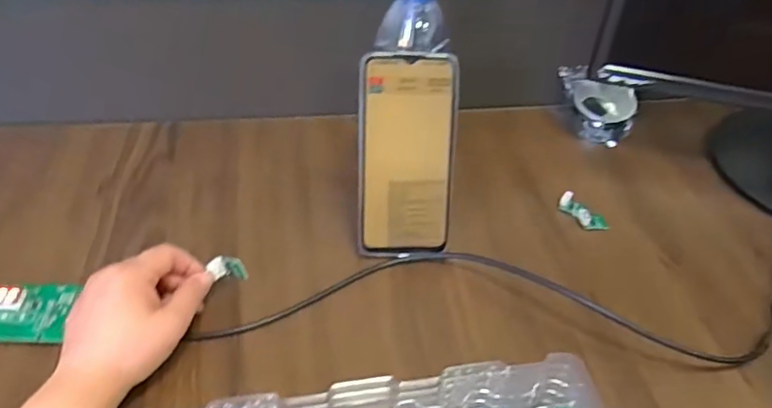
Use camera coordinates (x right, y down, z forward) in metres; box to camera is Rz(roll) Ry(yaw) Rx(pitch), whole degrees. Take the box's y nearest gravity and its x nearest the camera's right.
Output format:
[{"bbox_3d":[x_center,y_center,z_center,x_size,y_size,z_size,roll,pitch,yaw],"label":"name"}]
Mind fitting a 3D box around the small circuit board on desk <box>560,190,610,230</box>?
[{"bbox_3d":[0.182,0.007,0.548,0.023,0.007,0.049,-30,52,-33],"label":"small circuit board on desk"}]

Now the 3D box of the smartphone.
[{"bbox_3d":[0.017,-0.036,0.476,0.077,0.164,0.009,1,14,-5],"label":"smartphone"}]

